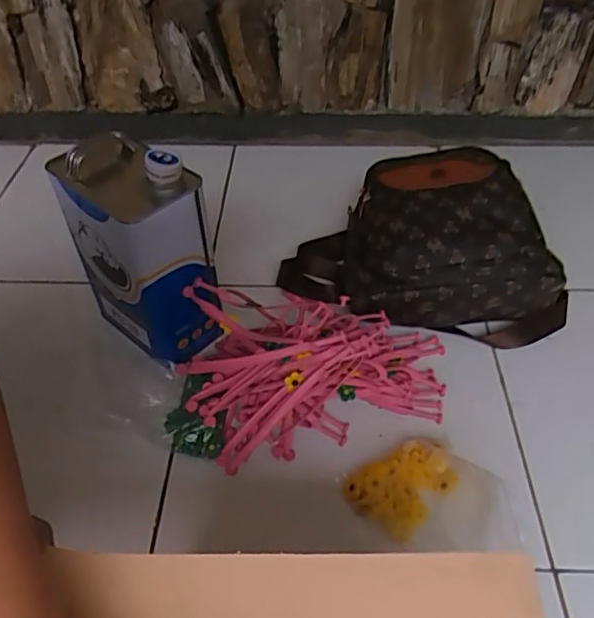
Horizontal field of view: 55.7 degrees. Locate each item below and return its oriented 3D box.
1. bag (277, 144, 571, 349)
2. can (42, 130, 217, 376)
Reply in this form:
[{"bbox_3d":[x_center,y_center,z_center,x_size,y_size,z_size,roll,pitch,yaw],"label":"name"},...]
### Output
[{"bbox_3d":[0.172,-0.105,0.783,0.382,0.157,0.254,5,46,5],"label":"bag"},{"bbox_3d":[-0.181,-0.068,0.678,0.113,0.242,0.177,-35,55,-28],"label":"can"}]

